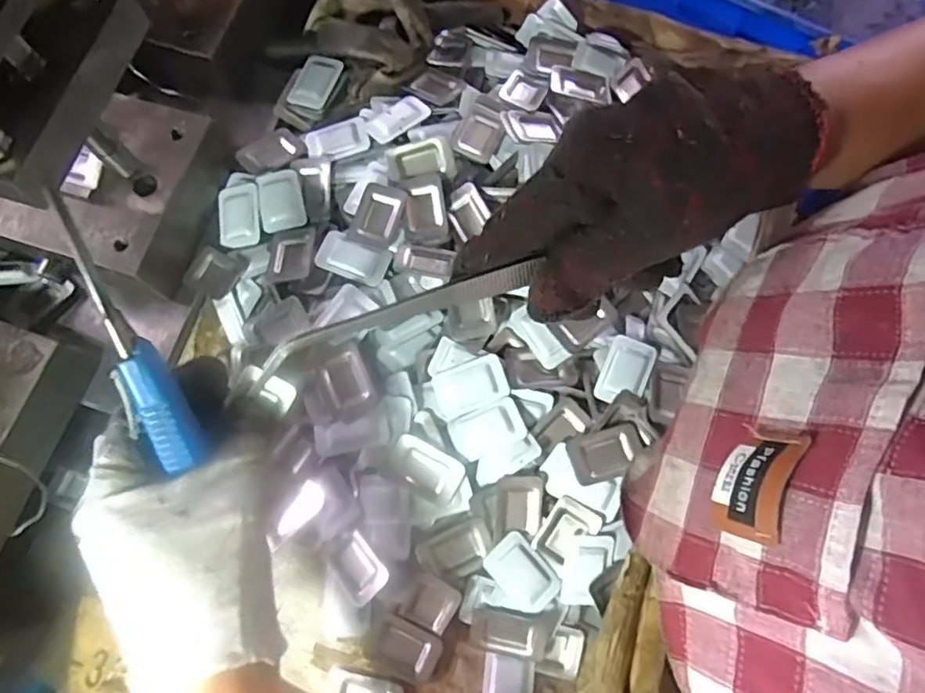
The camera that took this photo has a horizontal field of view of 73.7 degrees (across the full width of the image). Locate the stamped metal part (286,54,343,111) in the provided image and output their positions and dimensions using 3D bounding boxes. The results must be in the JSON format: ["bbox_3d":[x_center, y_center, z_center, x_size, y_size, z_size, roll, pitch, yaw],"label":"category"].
[{"bbox_3d":[-0.096,-0.173,0.403,0.027,0.006,0.037,19,74,7],"label":"stamped metal part"}]

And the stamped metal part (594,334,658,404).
[{"bbox_3d":[0.094,0.015,0.356,0.026,0.007,0.040,24,75,8],"label":"stamped metal part"}]

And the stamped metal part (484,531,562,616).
[{"bbox_3d":[0.033,0.122,0.331,0.027,0.007,0.039,-43,77,-11],"label":"stamped metal part"}]

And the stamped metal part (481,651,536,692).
[{"bbox_3d":[0.024,0.181,0.326,0.027,0.004,0.032,8,73,4],"label":"stamped metal part"}]

